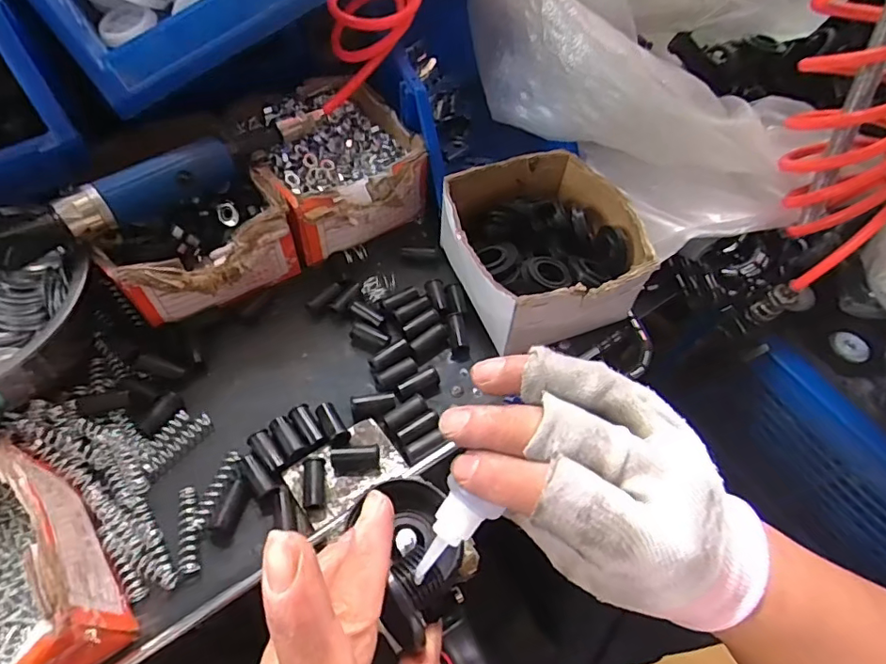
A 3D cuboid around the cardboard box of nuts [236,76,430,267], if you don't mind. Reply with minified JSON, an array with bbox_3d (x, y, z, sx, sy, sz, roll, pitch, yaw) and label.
[{"bbox_3d":[-0.108,-0.156,0.500,0.138,0.073,0.171,-28,61,-21],"label":"cardboard box of nuts"}]

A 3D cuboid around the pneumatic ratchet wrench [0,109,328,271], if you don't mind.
[{"bbox_3d":[-0.203,-0.120,0.405,0.263,0.044,0.034,-38,65,-25],"label":"pneumatic ratchet wrench"}]

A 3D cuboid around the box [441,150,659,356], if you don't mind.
[{"bbox_3d":[0.081,-0.066,0.446,0.145,0.075,0.153,-18,58,-15],"label":"box"}]

